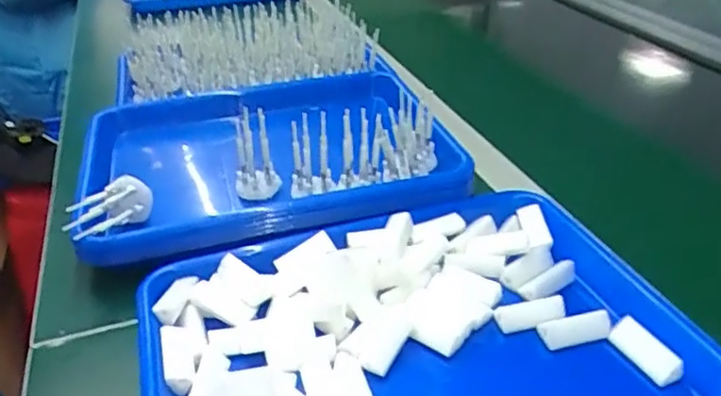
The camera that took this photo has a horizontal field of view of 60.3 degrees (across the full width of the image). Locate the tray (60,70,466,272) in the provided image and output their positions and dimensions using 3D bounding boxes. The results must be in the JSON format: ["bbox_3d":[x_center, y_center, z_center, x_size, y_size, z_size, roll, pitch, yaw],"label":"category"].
[{"bbox_3d":[-0.089,-0.050,0.590,0.324,0.106,0.280,-11,35,-15],"label":"tray"}]

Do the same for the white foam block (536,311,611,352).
[{"bbox_3d":[0.143,0.087,0.412,0.048,0.011,0.018,-8,34,-10],"label":"white foam block"}]

